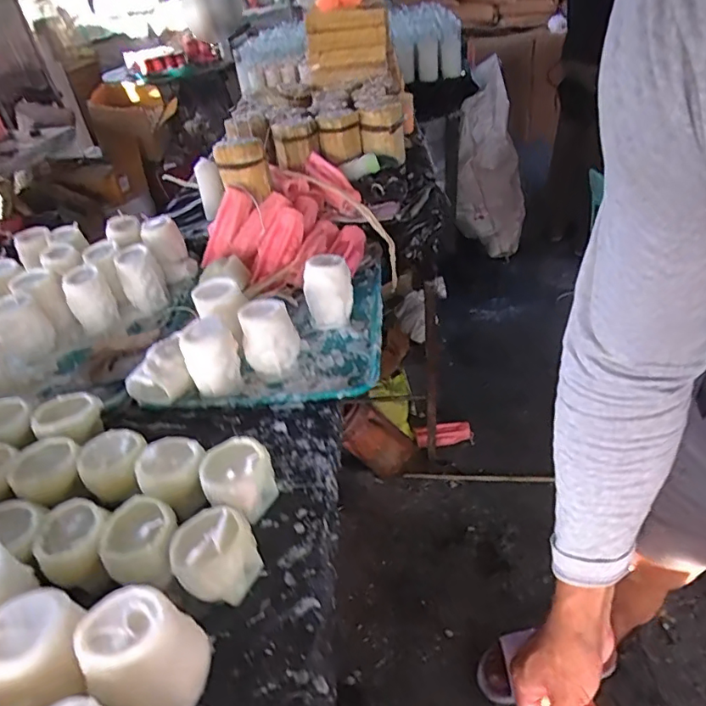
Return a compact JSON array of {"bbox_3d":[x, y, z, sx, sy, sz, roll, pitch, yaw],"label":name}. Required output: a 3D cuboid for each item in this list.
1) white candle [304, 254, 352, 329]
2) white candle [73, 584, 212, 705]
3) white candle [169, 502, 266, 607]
[{"bbox_3d":[-0.038,-0.099,0.806,0.071,0.085,0.070,-9,38,-3],"label":"white candle"},{"bbox_3d":[-0.162,0.235,0.411,0.073,0.098,0.076,26,48,34],"label":"white candle"},{"bbox_3d":[-0.130,0.193,0.500,0.077,0.071,0.074,-22,41,-19],"label":"white candle"}]

